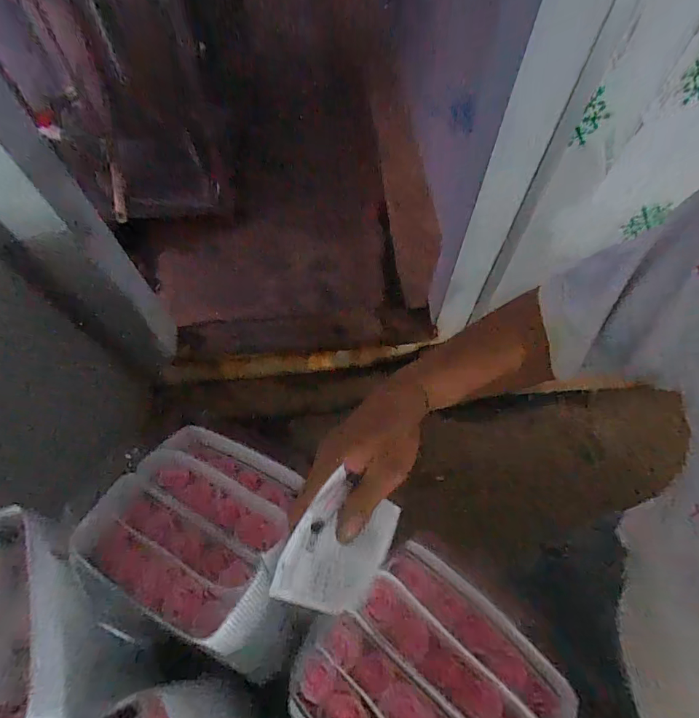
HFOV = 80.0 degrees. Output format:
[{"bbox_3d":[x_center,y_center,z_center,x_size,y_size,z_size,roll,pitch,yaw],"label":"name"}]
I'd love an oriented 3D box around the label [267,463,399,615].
[{"bbox_3d":[-0.004,0.143,0.320,0.008,0.119,0.090,8,63,41],"label":"label"}]

